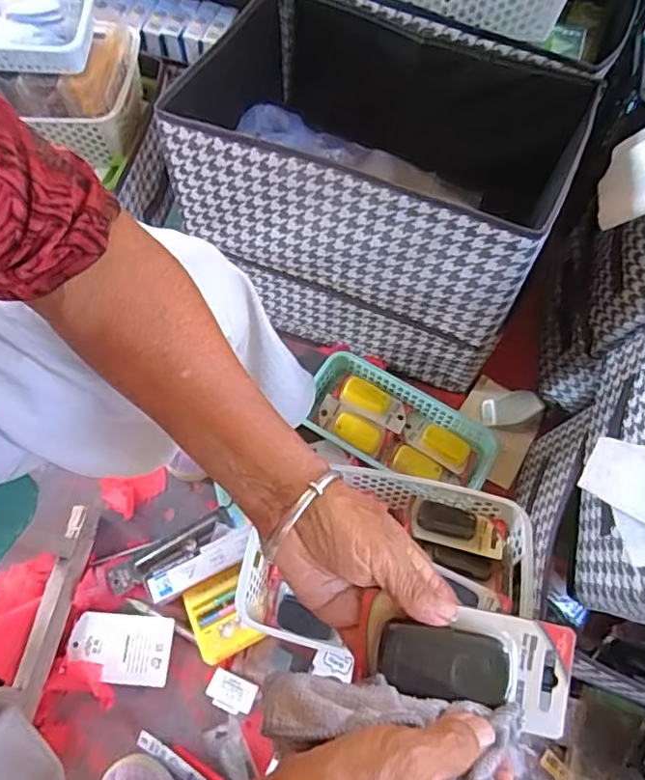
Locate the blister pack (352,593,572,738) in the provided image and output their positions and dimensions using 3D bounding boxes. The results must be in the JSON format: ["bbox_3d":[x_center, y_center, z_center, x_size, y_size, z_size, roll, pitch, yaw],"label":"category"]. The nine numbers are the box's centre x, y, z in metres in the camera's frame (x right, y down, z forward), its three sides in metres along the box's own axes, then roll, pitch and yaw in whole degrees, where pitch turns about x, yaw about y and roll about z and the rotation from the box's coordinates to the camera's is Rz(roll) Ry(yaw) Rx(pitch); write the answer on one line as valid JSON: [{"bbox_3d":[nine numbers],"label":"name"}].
[{"bbox_3d":[0.074,0.143,0.289,0.108,0.026,0.052,8,66,2],"label":"blister pack"}]

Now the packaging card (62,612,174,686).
[{"bbox_3d":[-0.248,0.315,0.677,0.123,0.006,0.076,5,65,0],"label":"packaging card"}]

